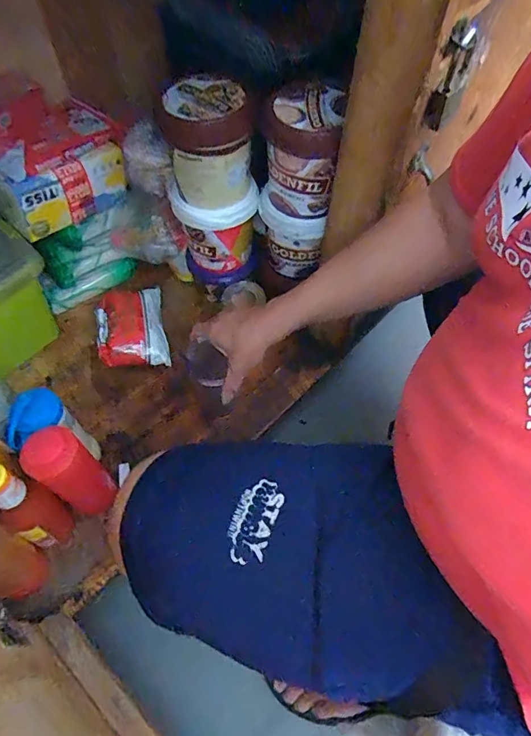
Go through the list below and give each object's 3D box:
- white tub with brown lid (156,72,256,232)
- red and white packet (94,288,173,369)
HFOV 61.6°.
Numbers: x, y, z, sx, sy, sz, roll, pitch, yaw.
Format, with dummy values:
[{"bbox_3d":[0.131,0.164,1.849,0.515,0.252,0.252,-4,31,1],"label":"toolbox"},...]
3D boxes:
[{"bbox_3d":[-0.079,-0.291,0.612,0.111,0.148,0.121,-15,62,-12],"label":"white tub with brown lid"},{"bbox_3d":[-0.233,-0.072,0.794,0.115,0.058,0.151,-7,61,-7],"label":"red and white packet"}]

